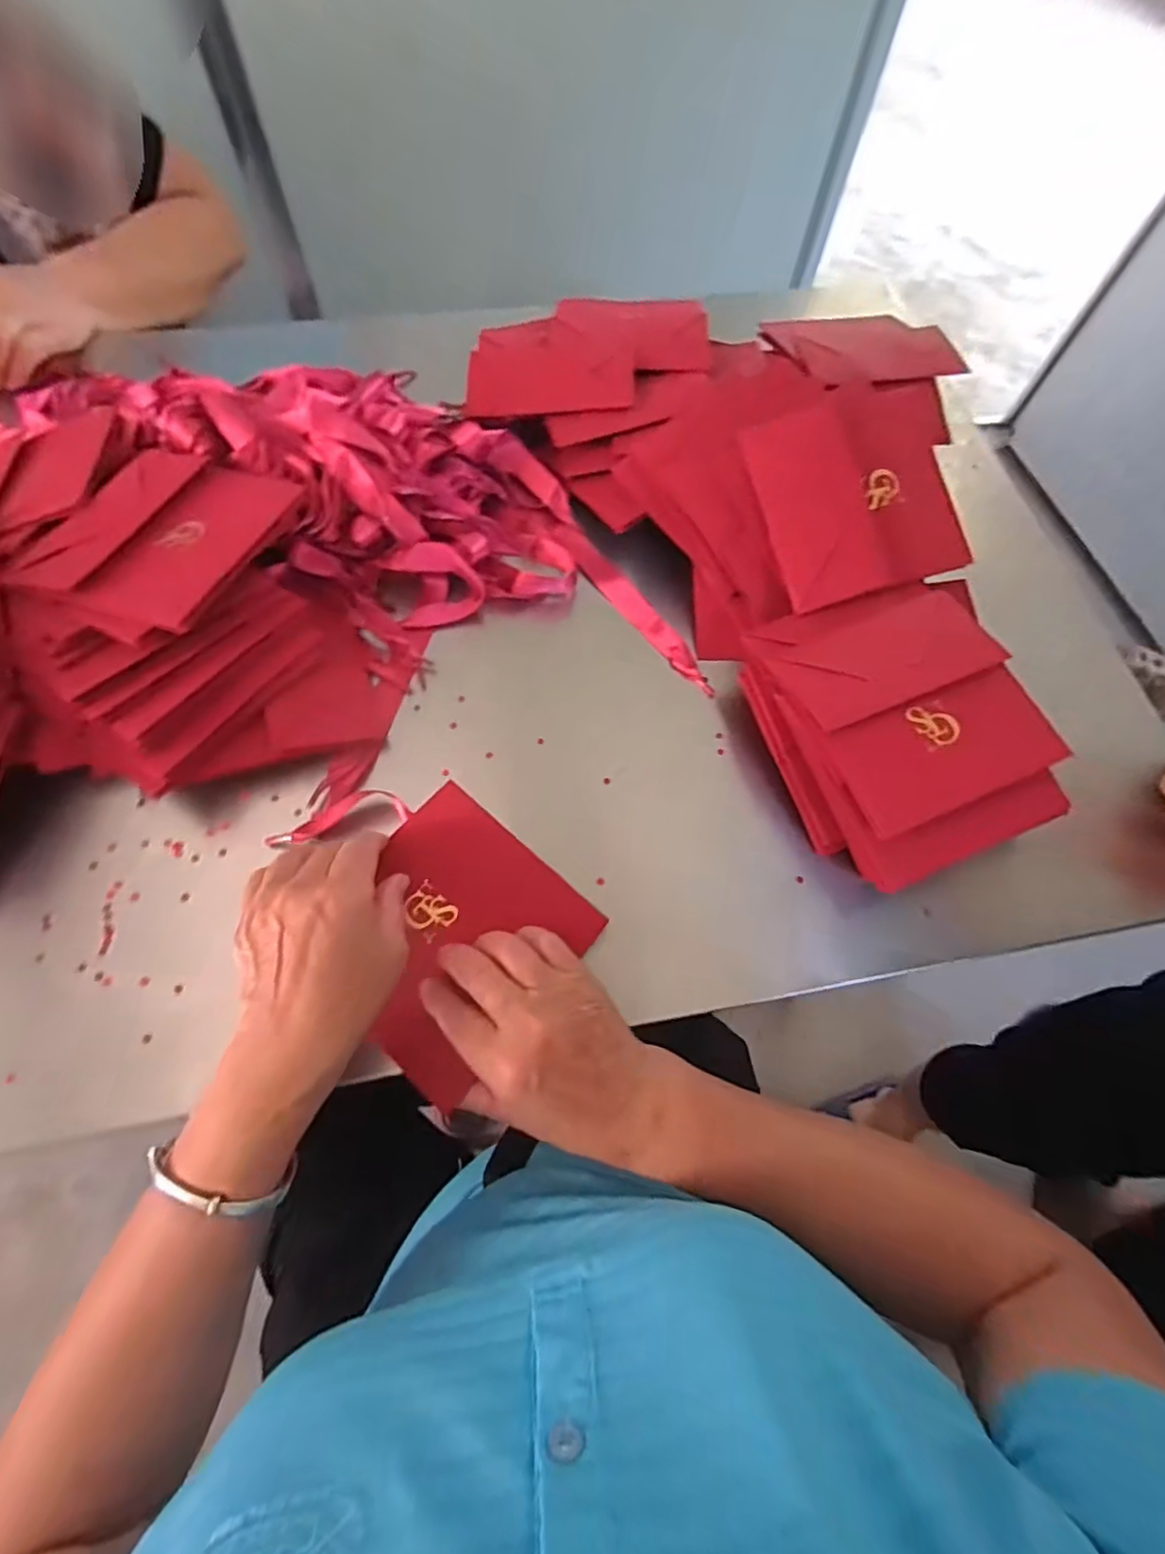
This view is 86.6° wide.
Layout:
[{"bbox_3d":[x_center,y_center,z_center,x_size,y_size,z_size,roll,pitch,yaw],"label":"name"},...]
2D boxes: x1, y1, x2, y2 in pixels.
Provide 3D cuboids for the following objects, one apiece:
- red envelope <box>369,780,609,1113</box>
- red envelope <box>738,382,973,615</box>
[{"bbox_3d":[-0.080,0.093,0.373,0.134,0.009,0.139,39,70,14],"label":"red envelope"},{"bbox_3d":[0.203,-0.208,0.447,0.148,0.018,0.147,-19,86,-11],"label":"red envelope"}]

